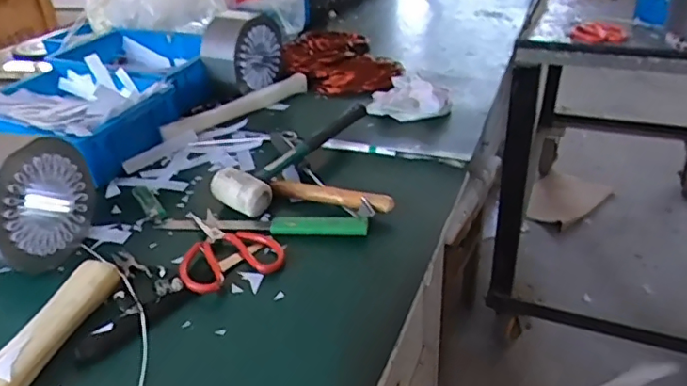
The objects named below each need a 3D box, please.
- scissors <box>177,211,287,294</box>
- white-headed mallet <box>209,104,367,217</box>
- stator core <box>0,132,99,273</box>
[{"bbox_3d":[-0.141,0.059,0.655,0.114,0.011,0.150,-16,35,-18],"label":"scissors"},{"bbox_3d":[-0.065,-0.054,0.782,0.072,0.055,0.261,21,40,33],"label":"white-headed mallet"},{"bbox_3d":[-0.367,0.009,0.626,0.077,0.149,0.153,6,34,15],"label":"stator core"}]

